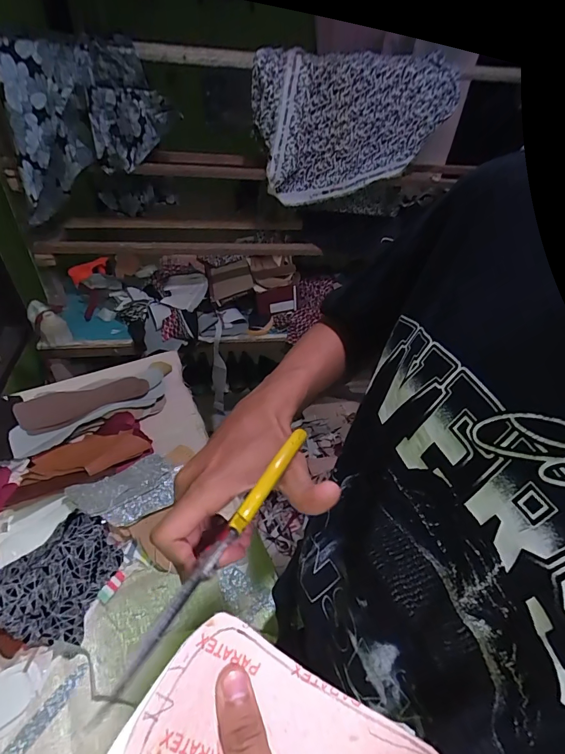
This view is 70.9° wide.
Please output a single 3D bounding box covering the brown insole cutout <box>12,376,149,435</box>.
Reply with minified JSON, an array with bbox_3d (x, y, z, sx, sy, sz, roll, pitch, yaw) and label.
[{"bbox_3d":[-0.431,0.045,0.864,0.253,0.017,0.100,-22,52,-28],"label":"brown insole cutout"}]

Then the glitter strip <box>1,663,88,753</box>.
[{"bbox_3d":[-0.314,0.445,0.517,0.025,0.004,0.134,28,49,22],"label":"glitter strip"}]

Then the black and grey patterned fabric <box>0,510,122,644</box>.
[{"bbox_3d":[-0.356,0.304,0.618,0.150,0.055,0.172,13,45,8],"label":"black and grey patterned fabric"}]

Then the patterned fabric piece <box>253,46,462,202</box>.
[{"bbox_3d":[0.166,-0.622,1.006,0.472,0.305,0.091,-8,46,-13],"label":"patterned fabric piece"}]

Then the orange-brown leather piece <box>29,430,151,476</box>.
[{"bbox_3d":[-0.375,0.151,0.782,0.207,0.023,0.085,-8,46,-12],"label":"orange-brown leather piece"}]

